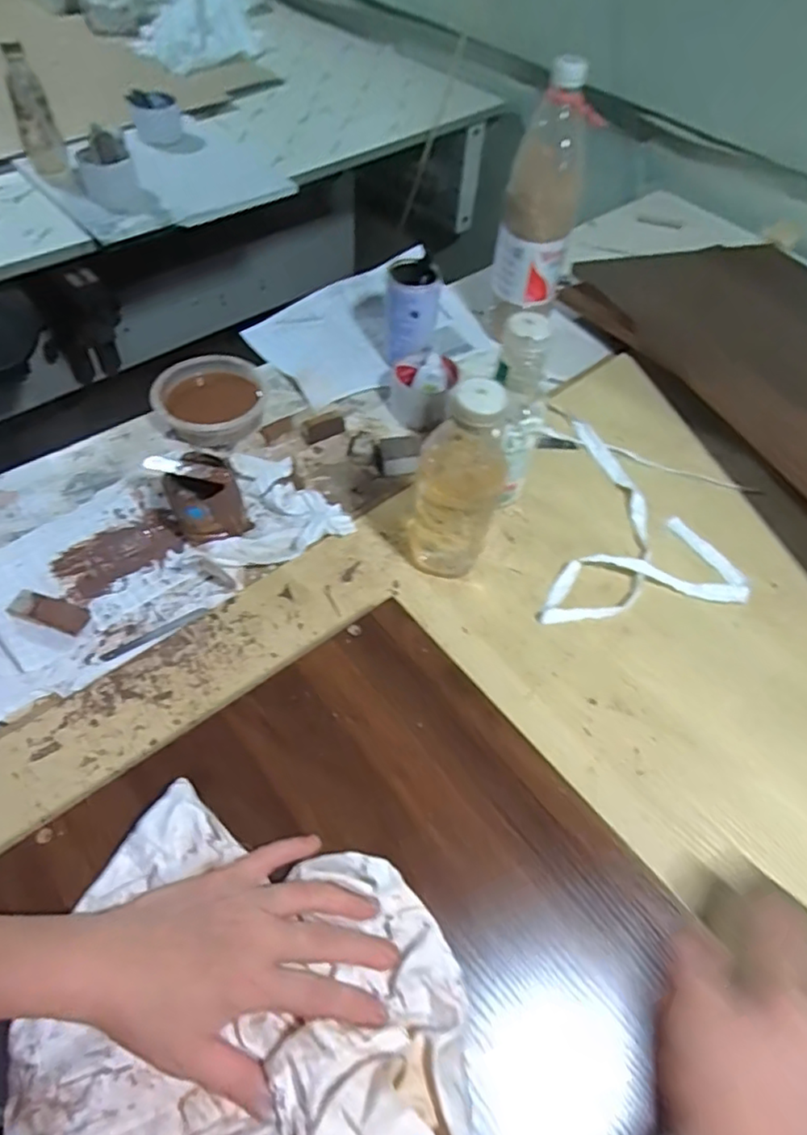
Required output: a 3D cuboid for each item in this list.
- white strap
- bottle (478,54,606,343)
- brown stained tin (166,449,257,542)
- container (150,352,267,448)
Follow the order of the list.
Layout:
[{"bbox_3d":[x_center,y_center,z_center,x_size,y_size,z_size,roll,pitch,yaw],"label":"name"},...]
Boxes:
[{"bbox_3d":[0.246,-0.057,0.658,0.201,0.011,0.280,6,55,1],"label":"white strap"},{"bbox_3d":[0.163,-0.422,0.753,0.090,0.282,0.083,10,55,4],"label":"bottle"},{"bbox_3d":[-0.191,-0.065,0.607,0.066,0.077,0.066,1,55,-2],"label":"brown stained tin"},{"bbox_3d":[-0.225,-0.194,0.728,0.120,0.042,0.116,1,55,-2],"label":"container"}]

